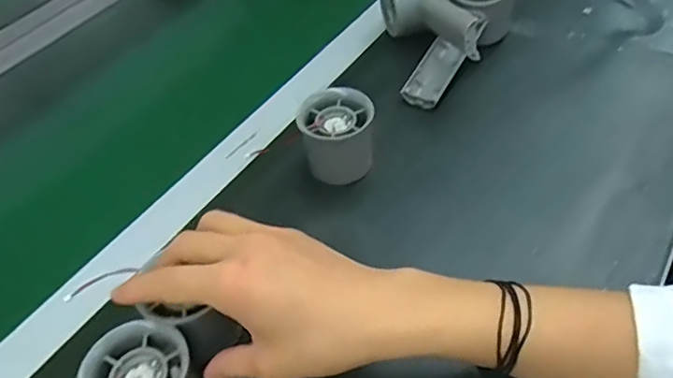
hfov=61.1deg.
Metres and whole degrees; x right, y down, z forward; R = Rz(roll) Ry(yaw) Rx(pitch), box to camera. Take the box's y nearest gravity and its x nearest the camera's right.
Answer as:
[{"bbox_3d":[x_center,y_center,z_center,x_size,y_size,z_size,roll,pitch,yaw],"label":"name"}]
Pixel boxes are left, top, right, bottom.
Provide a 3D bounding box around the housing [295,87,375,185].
[{"bbox_3d":[0.002,-0.037,0.434,0.053,0.062,0.044,1,49,9],"label":"housing"}]

